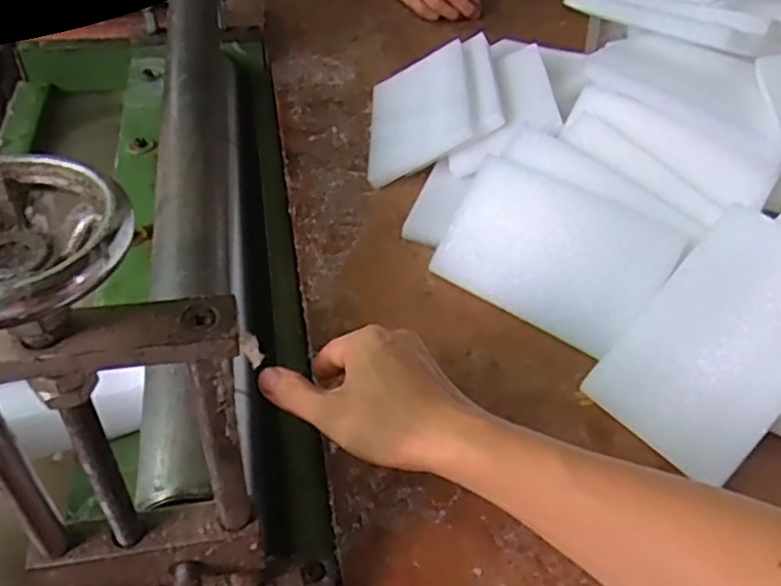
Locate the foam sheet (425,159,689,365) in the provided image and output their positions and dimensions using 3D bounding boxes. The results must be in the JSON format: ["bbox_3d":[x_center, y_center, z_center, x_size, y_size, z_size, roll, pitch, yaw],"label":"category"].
[{"bbox_3d":[0.124,-0.033,0.540,0.171,0.012,0.111,30,90,27],"label":"foam sheet"}]

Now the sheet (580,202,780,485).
[{"bbox_3d":[0.227,0.031,0.466,0.109,0.008,0.173,41,94,31],"label":"sheet"}]

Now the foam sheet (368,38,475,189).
[{"bbox_3d":[0.027,-0.190,0.699,0.108,0.015,0.169,-19,47,20],"label":"foam sheet"}]

